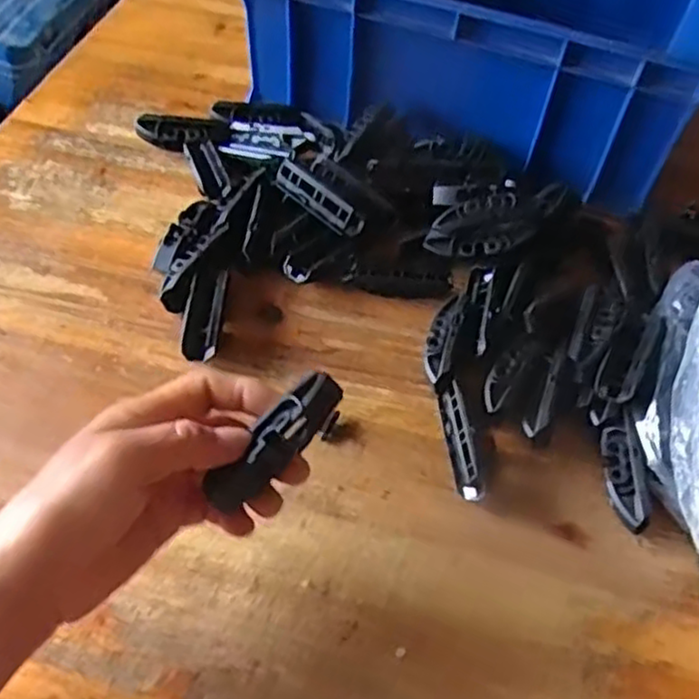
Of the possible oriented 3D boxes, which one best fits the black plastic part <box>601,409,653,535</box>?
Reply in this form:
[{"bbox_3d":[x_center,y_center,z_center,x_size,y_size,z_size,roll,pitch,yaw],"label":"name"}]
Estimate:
[{"bbox_3d":[0.148,0.066,0.382,0.019,0.018,0.061,4,51,-1],"label":"black plastic part"}]

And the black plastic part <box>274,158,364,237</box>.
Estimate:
[{"bbox_3d":[-0.021,-0.101,0.480,0.070,0.021,0.015,37,57,23],"label":"black plastic part"}]

